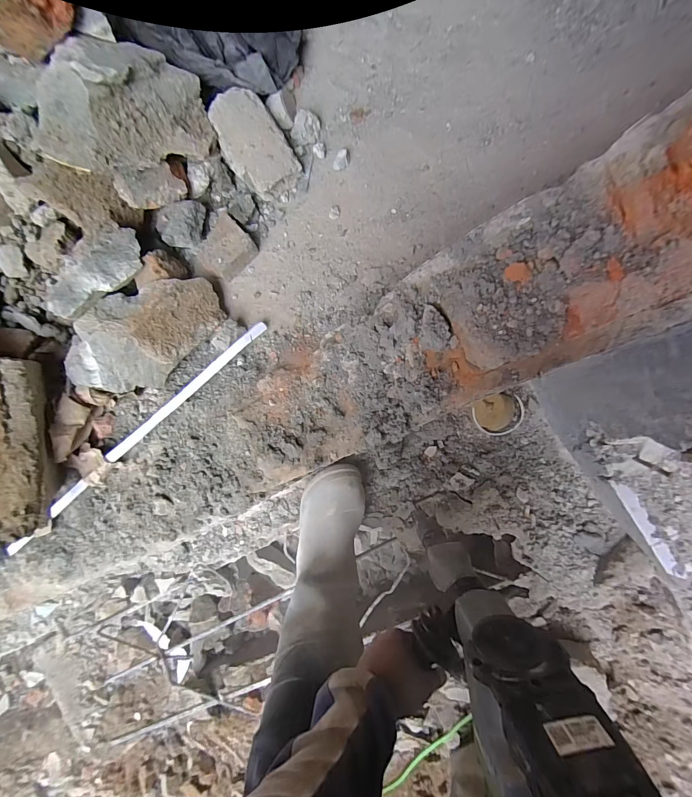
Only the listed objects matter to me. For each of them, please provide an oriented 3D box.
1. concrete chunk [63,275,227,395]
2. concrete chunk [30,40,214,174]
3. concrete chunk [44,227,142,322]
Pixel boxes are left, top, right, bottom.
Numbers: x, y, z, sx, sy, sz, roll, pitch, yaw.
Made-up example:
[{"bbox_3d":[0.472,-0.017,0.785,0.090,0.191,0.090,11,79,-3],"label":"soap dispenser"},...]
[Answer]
[{"bbox_3d":[-0.273,-0.086,0.483,0.127,0.059,0.210,39,92,8],"label":"concrete chunk"},{"bbox_3d":[-0.259,-0.335,0.425,0.178,0.104,0.120,-39,83,4],"label":"concrete chunk"},{"bbox_3d":[-0.312,-0.160,0.455,0.059,0.042,0.131,43,93,7],"label":"concrete chunk"}]

